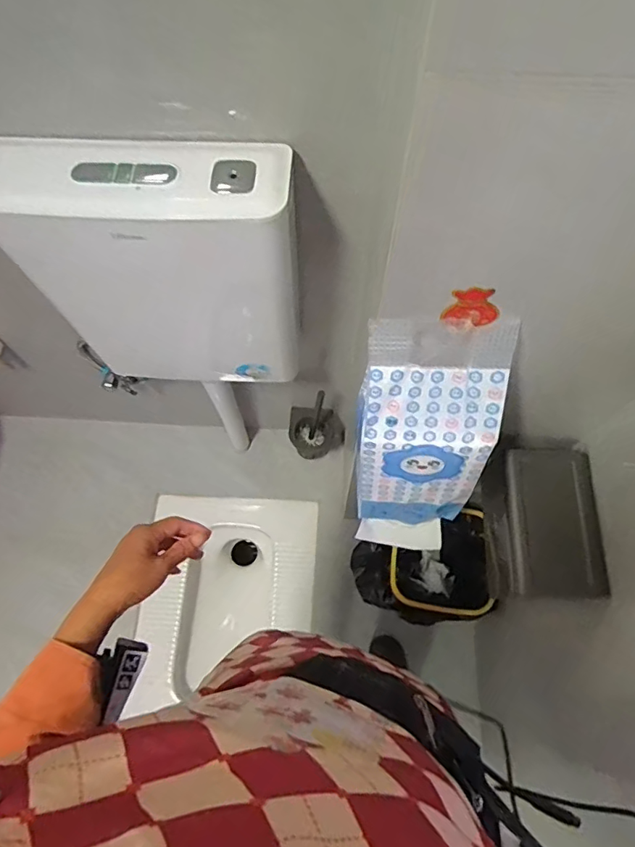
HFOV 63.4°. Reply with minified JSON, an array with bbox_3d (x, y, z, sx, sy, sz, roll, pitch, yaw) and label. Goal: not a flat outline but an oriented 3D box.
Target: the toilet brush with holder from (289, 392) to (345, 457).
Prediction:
[{"bbox_3d":[-0.001,0.002,1.301,0.146,0.297,0.106,0,70,1],"label":"toilet brush with holder"}]

